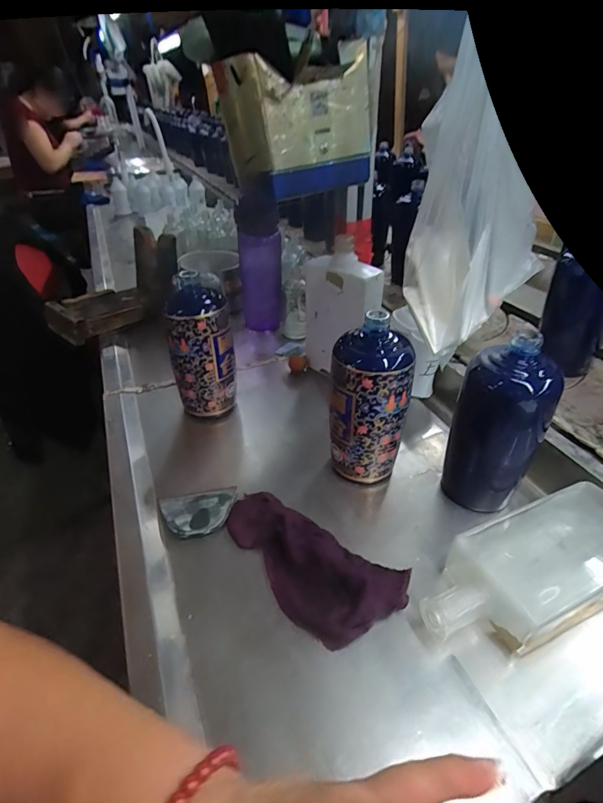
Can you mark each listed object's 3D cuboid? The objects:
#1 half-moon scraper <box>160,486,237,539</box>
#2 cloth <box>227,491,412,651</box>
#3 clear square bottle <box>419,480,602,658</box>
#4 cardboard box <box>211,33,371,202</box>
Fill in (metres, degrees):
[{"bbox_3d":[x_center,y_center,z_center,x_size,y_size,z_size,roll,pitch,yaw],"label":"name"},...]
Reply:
[{"bbox_3d":[-0.108,0.115,0.451,0.078,0.013,0.058,-12,37,-11],"label":"half-moon scraper"},{"bbox_3d":[-0.003,0.142,0.393,0.186,0.033,0.091,20,43,30],"label":"cloth"},{"bbox_3d":[0.208,0.148,0.375,0.233,0.050,0.093,-19,39,-17],"label":"clear square bottle"},{"bbox_3d":[-0.007,-0.337,0.517,0.158,0.138,0.111,-21,39,-21],"label":"cardboard box"}]

